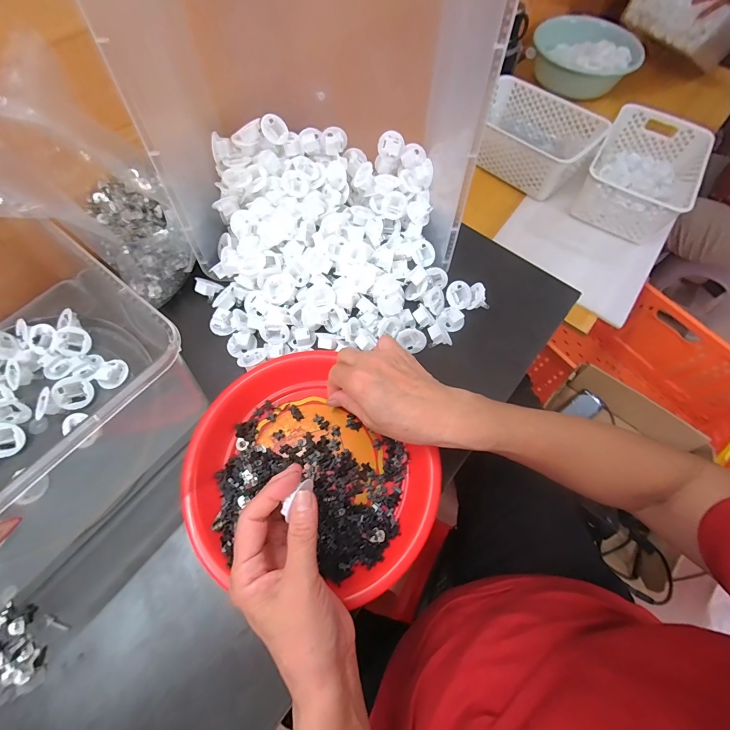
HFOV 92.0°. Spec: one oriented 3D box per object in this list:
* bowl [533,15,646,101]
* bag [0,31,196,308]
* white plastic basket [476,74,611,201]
[{"bbox_3d":[0.645,-0.910,1.040,0.288,0.122,0.240,2,66,-1],"label":"bowl"},{"bbox_3d":[-0.285,-0.156,0.345,0.135,0.187,0.154,41,71,14],"label":"bag"},{"bbox_3d":[0.396,-0.559,0.868,0.209,0.101,0.297,-39,73,-17],"label":"white plastic basket"}]

